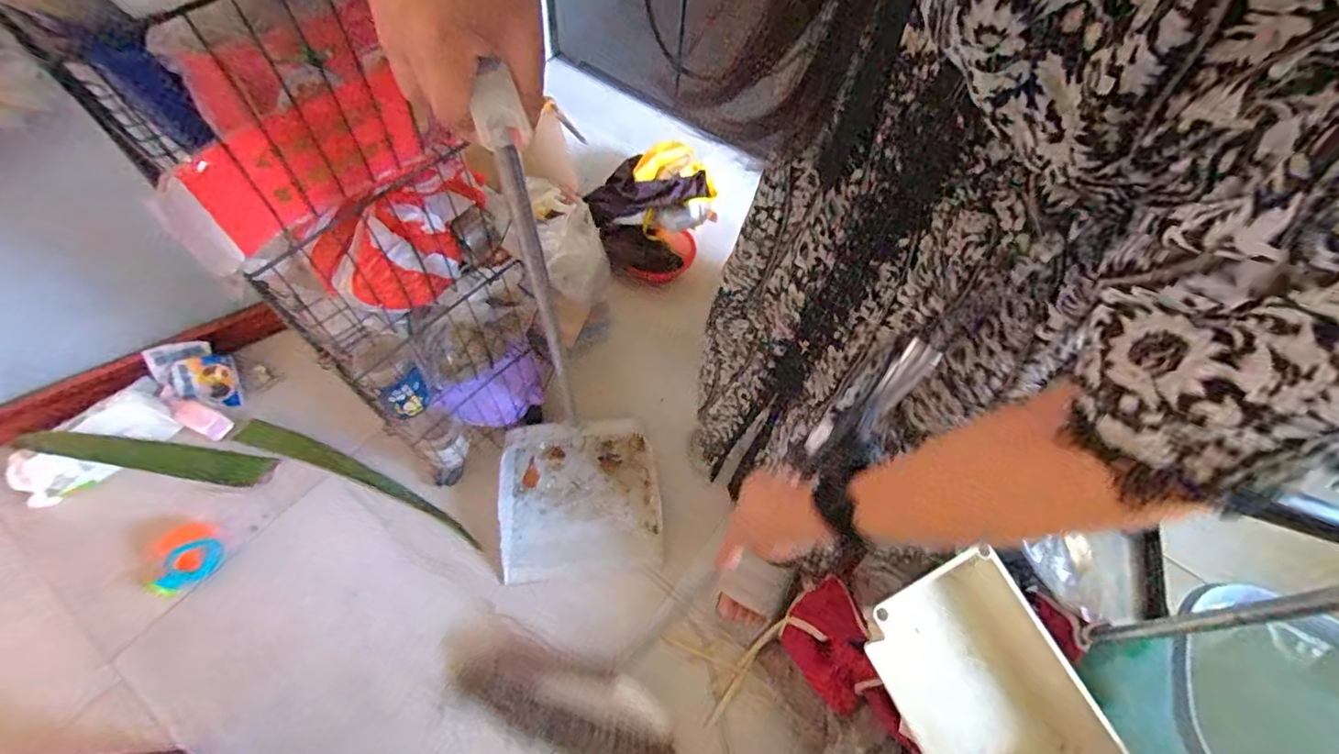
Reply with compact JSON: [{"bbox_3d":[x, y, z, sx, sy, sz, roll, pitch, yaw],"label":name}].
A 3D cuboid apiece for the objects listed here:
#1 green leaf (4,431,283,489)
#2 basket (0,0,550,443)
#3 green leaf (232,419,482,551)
[{"bbox_3d":[-0.890,0.135,0.964,0.399,0.015,0.060,10,53,-6],"label":"green leaf"},{"bbox_3d":[-0.299,-0.122,0.657,0.171,0.719,0.315,36,62,25],"label":"basket"},{"bbox_3d":[-0.552,0.183,1.015,0.488,0.016,0.056,23,51,4],"label":"green leaf"}]

